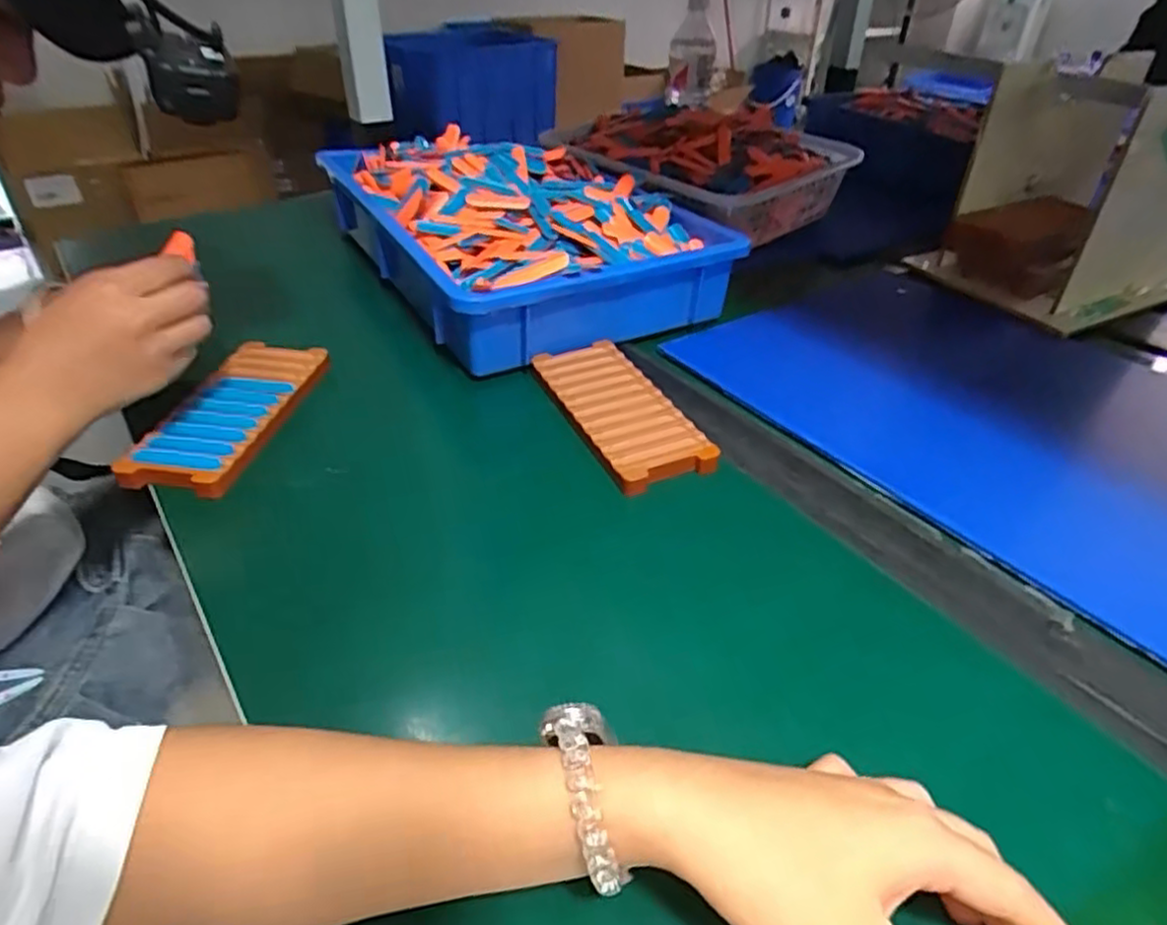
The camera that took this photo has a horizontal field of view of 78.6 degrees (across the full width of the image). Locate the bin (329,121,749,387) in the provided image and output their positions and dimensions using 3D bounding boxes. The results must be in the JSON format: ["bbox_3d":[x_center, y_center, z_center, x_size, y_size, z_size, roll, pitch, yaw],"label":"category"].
[{"bbox_3d":[-0.073,-0.236,0.738,0.291,0.097,0.408,-20,42,-26],"label":"bin"}]

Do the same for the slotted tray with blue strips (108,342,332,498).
[{"bbox_3d":[-0.260,-0.038,0.533,0.073,0.020,0.169,5,37,6],"label":"slotted tray with blue strips"}]

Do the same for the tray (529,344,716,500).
[{"bbox_3d":[0.026,-0.042,0.542,0.074,0.015,0.171,-15,40,-20],"label":"tray"}]

